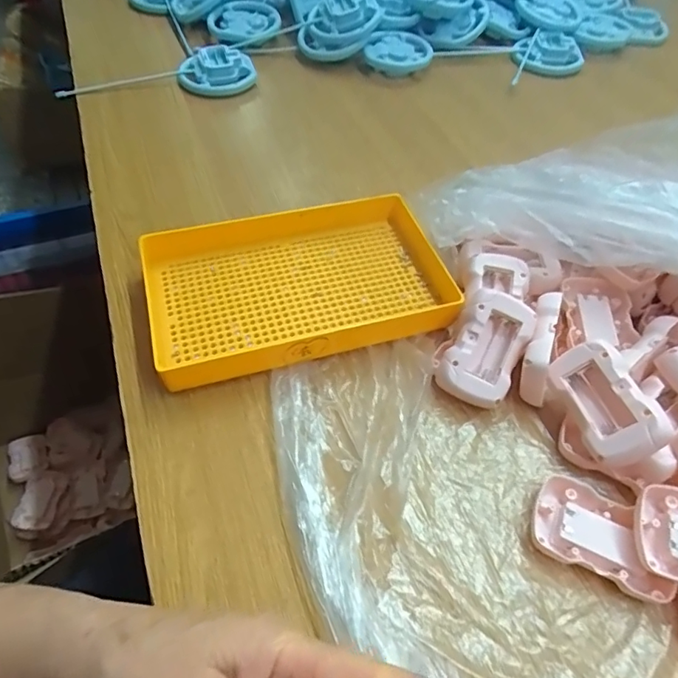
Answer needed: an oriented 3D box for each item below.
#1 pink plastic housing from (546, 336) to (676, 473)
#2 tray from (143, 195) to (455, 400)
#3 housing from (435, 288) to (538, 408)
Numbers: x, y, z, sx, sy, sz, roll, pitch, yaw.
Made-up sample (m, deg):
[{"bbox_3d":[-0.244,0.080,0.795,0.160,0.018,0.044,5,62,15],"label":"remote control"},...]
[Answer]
[{"bbox_3d":[0.186,0.043,0.354,0.049,0.022,0.083,-39,48,25],"label":"pink plastic housing"},{"bbox_3d":[-0.033,-0.049,0.432,0.254,0.037,0.151,-14,55,-12],"label":"tray"},{"bbox_3d":[0.112,0.007,0.385,0.051,0.018,0.084,26,83,6],"label":"housing"}]

